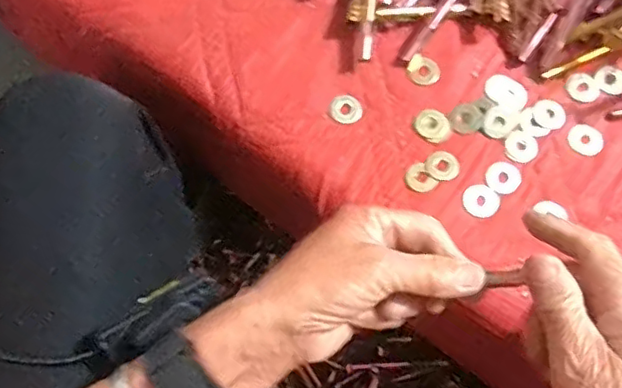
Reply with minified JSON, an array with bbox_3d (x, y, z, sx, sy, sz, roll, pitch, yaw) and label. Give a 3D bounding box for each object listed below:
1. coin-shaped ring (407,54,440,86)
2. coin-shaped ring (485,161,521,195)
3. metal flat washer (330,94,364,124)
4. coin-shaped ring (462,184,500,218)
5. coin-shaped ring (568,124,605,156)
[{"bbox_3d":[0.081,-0.089,0.441,0.022,0.007,0.021,0,74,0],"label":"coin-shaped ring"},{"bbox_3d":[0.131,-0.011,0.418,0.024,0.004,0.022,0,74,0],"label":"coin-shaped ring"},{"bbox_3d":[0.025,-0.060,0.432,0.022,0.004,0.021,34,77,9],"label":"metal flat washer"},{"bbox_3d":[0.114,0.004,0.413,0.023,0.004,0.021,0,74,0],"label":"coin-shaped ring"},{"bbox_3d":[0.191,-0.038,0.424,0.023,0.004,0.023,0,74,0],"label":"coin-shaped ring"}]

